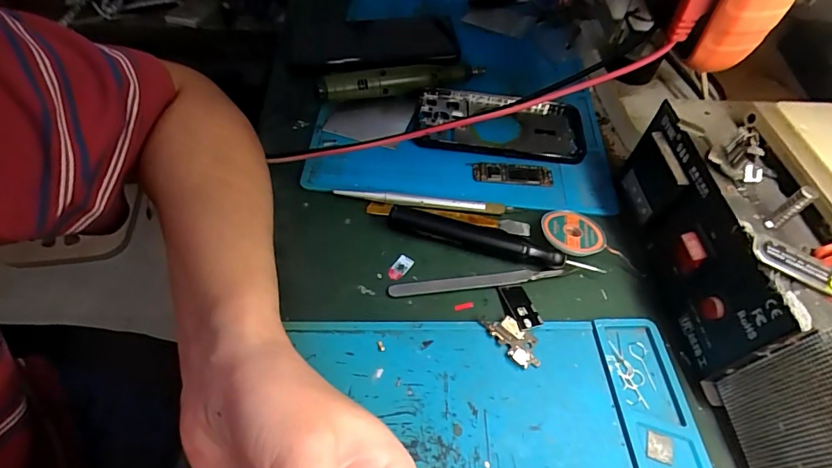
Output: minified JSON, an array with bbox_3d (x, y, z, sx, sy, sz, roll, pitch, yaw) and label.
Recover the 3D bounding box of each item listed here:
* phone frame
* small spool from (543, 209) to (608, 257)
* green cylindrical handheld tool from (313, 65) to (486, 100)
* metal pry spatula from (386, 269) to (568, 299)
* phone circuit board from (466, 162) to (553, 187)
[{"bbox_3d":[0.071,-0.093,0.380,0.143,0.015,0.068,5,52,-1],"label":"phone frame"},{"bbox_3d":[0.112,-0.002,0.318,0.044,0.011,0.041,2,53,-3],"label":"small spool"},{"bbox_3d":[-0.012,-0.139,0.401,0.151,0.023,0.023,-10,54,-12],"label":"green cylindrical handheld tool"},{"bbox_3d":[0.041,0.032,0.297,0.117,0.005,0.010,-4,53,-8],"label":"metal pry spatula"},{"bbox_3d":[0.077,-0.049,0.354,0.065,0.004,0.021,4,52,-1],"label":"phone circuit board"}]

